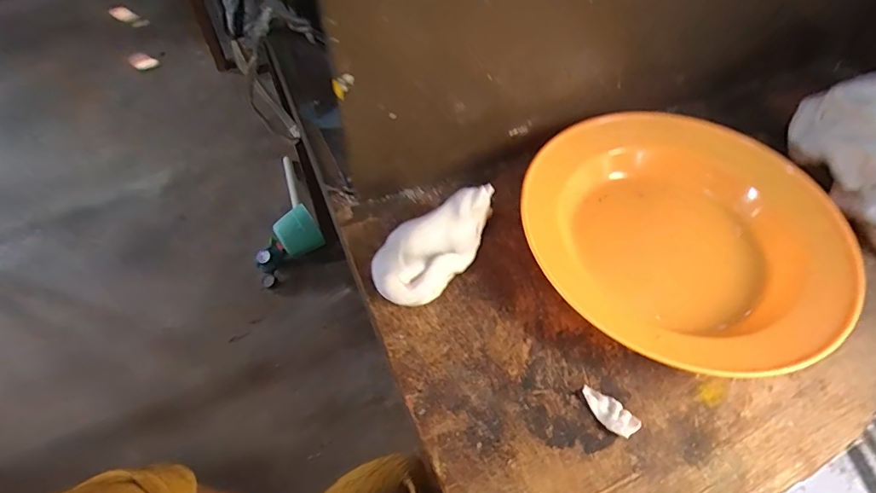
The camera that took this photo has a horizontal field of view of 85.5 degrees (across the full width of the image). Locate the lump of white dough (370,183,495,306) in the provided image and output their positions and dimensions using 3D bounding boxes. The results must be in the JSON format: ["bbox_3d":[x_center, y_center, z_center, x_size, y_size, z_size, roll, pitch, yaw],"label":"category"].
[{"bbox_3d":[-0.003,-0.002,0.331,0.102,0.046,0.055,-35,61,-23],"label":"lump of white dough"}]

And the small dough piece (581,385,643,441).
[{"bbox_3d":[0.102,0.098,0.285,0.018,0.005,0.035,-35,60,-22],"label":"small dough piece"}]

